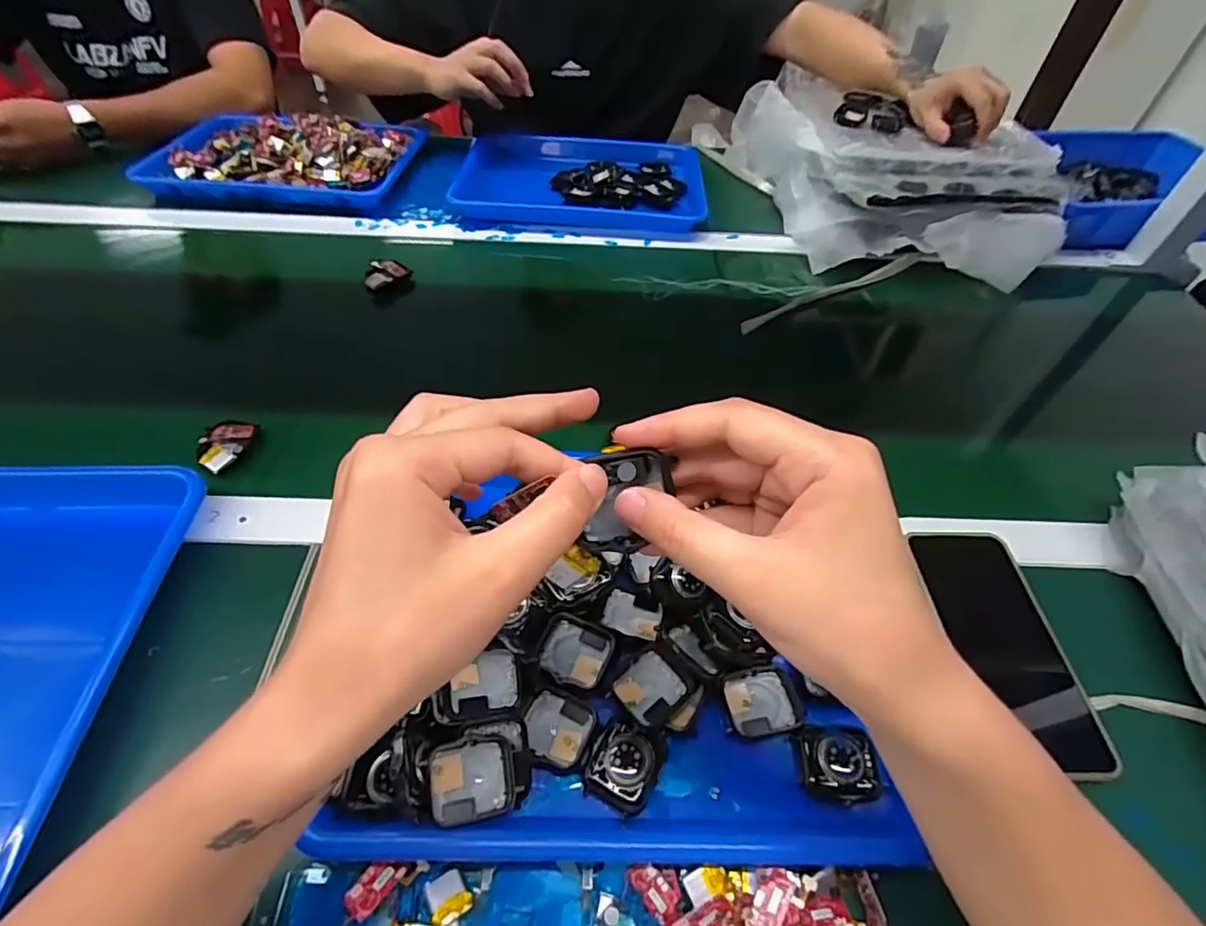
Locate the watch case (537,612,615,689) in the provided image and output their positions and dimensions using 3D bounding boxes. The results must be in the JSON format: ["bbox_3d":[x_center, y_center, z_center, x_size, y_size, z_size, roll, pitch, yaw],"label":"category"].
[{"bbox_3d":[-0.017,0.111,0.327,0.040,0.011,0.035,19,51,13],"label":"watch case"}]

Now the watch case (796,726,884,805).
[{"bbox_3d":[0.126,0.160,0.298,0.036,0.013,0.035,2,50,-2],"label":"watch case"}]

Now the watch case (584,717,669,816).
[{"bbox_3d":[0.012,0.161,0.299,0.035,0.011,0.043,24,52,16],"label":"watch case"}]

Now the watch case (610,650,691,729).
[{"bbox_3d":[0.027,0.128,0.316,0.038,0.010,0.034,-34,59,-28],"label":"watch case"}]

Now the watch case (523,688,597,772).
[{"bbox_3d":[-0.026,0.147,0.308,0.037,0.010,0.034,19,51,12],"label":"watch case"}]

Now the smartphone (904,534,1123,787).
[{"bbox_3d":[0.261,0.117,0.369,0.073,0.015,0.155,3,52,-4],"label":"smartphone"}]

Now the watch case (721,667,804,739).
[{"bbox_3d":[0.091,0.138,0.323,0.041,0.007,0.036,-6,50,-8],"label":"watch case"}]

